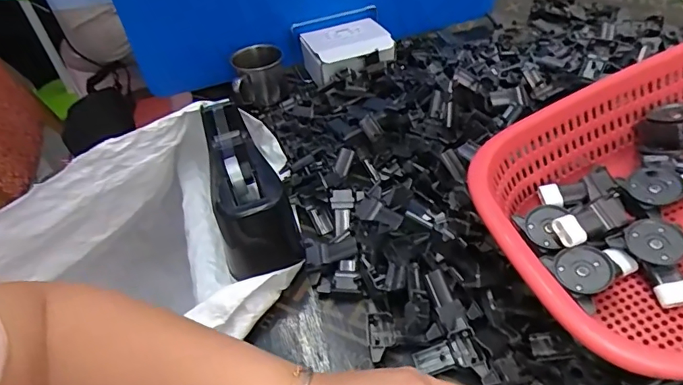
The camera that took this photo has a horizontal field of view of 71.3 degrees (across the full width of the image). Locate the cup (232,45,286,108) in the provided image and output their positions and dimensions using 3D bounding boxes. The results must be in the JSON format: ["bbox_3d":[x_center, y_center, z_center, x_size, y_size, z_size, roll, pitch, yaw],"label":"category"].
[{"bbox_3d":[-0.120,-0.177,0.703,0.069,0.062,0.075,-13,47,-6],"label":"cup"}]

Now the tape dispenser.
[{"bbox_3d":[-0.115,-0.015,0.534,0.075,0.092,0.197,-19,48,-12],"label":"tape dispenser"}]

